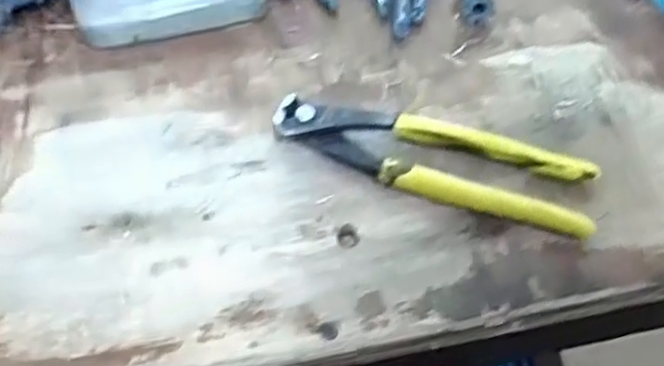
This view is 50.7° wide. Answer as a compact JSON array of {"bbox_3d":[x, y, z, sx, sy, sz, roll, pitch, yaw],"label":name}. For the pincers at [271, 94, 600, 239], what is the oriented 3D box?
[{"bbox_3d":[0.051,-0.014,0.363,0.163,0.018,0.050,18,52,11],"label":"pincers"}]

